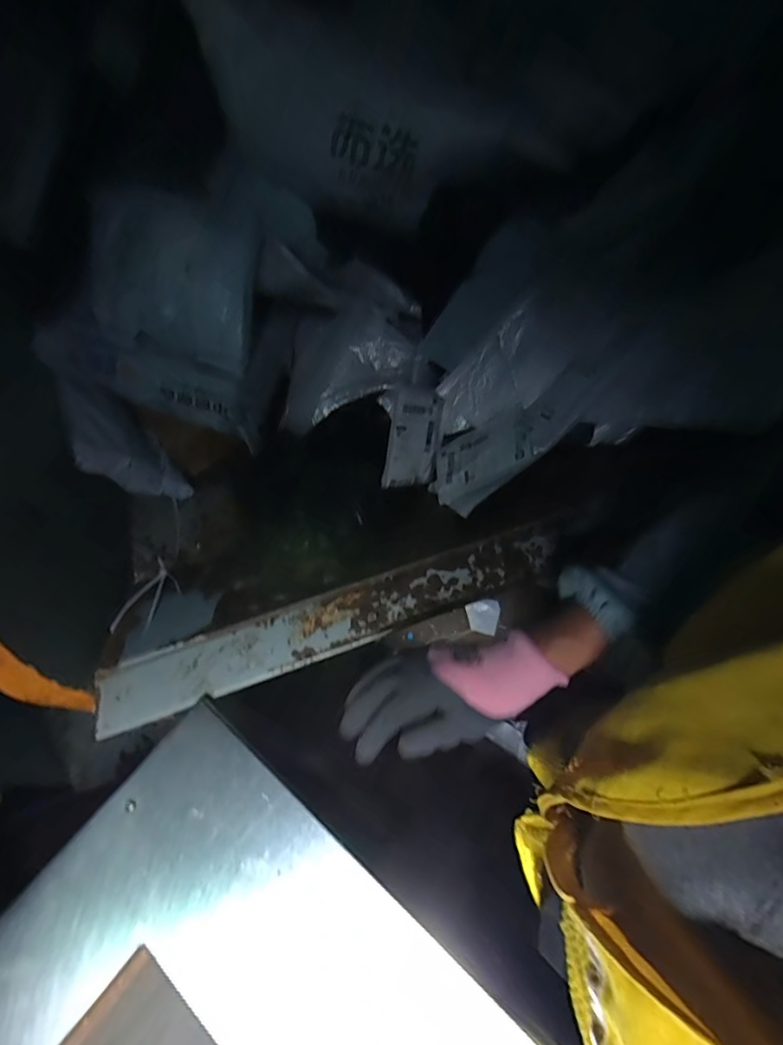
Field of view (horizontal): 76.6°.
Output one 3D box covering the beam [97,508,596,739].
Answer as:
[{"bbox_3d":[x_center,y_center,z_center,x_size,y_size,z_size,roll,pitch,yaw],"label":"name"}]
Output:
[{"bbox_3d":[-0.035,0.098,0.535,0.547,0.015,0.067,-18,63,-7],"label":"beam"}]

